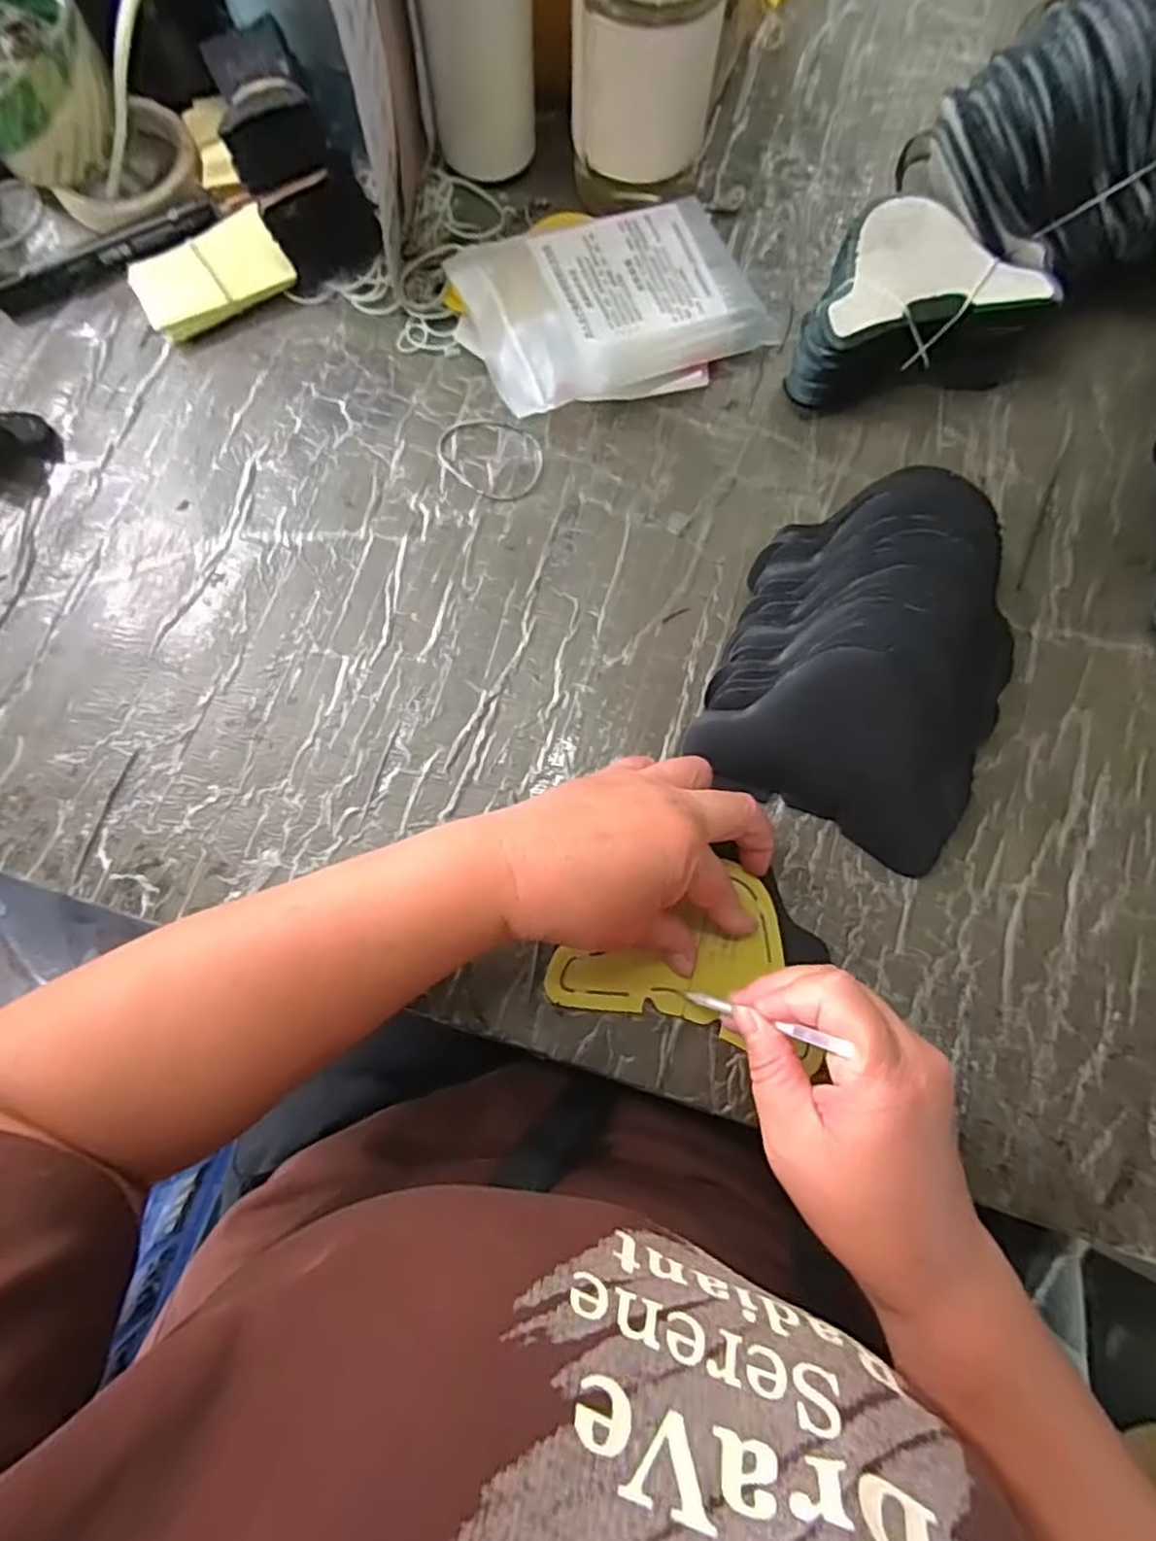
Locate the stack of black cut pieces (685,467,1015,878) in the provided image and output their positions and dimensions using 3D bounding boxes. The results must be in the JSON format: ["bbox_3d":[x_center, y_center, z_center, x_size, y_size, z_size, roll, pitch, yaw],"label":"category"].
[{"bbox_3d":[0.160,-0.063,0.365,0.150,0.048,0.197,26,79,5],"label":"stack of black cut pieces"}]

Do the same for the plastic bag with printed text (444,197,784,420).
[{"bbox_3d":[0.027,-0.281,0.418,0.181,0.044,0.103,-22,79,-5],"label":"plastic bag with printed text"}]

